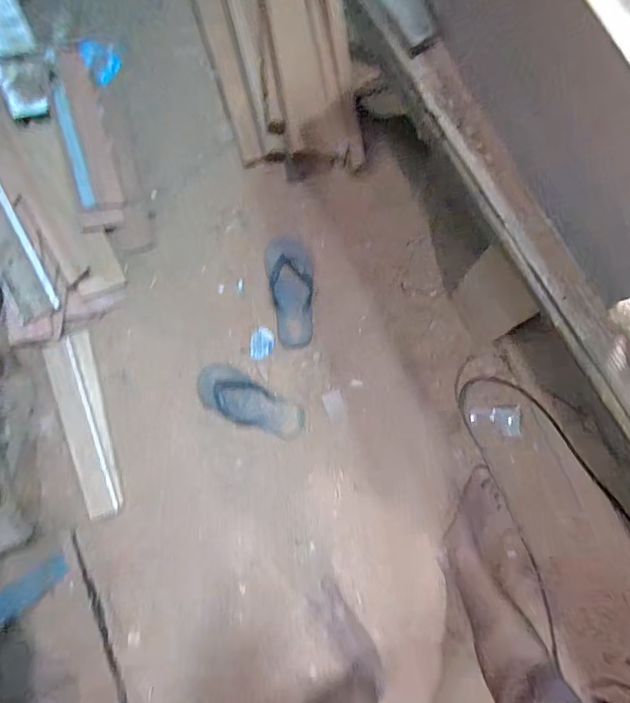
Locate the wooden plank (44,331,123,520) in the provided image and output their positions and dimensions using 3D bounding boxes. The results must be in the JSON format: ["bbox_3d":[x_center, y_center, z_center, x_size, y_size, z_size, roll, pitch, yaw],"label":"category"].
[{"bbox_3d":[-0.557,0.176,1.131,0.097,0.021,0.439,-18,84,2],"label":"wooden plank"}]

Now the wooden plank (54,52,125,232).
[{"bbox_3d":[-0.601,-0.563,1.234,0.116,0.047,0.511,-15,84,3],"label":"wooden plank"}]

